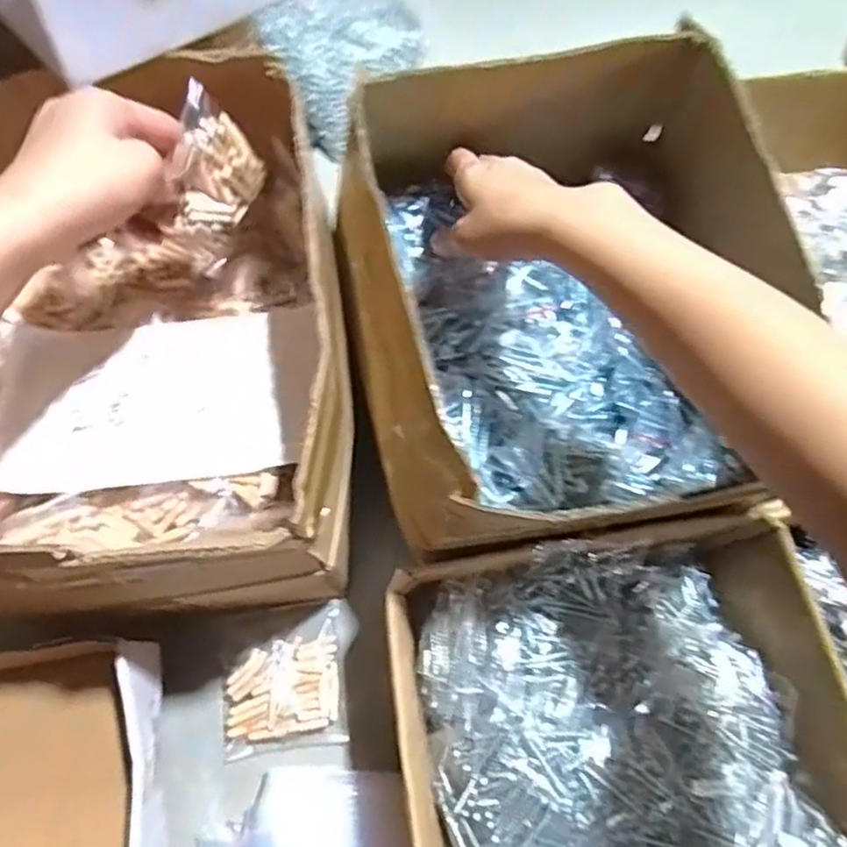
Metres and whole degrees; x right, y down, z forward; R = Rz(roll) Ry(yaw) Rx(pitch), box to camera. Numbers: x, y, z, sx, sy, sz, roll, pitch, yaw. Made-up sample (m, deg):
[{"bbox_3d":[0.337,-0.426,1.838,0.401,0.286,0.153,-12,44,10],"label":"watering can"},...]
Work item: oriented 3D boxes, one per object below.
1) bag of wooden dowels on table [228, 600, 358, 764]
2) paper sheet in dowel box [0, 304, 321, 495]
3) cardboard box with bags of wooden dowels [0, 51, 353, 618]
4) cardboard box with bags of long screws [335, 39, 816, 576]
[{"bbox_3d":[-0.101,0.194,0.519,0.091,0.021,0.104,0,72,-1],"label":"bag of wooden dowels on table"},{"bbox_3d":[-0.181,-0.020,0.472,0.215,0.025,0.122,-6,72,-3],"label":"paper sheet in dowel box"},{"bbox_3d":[-0.195,-0.048,0.441,0.273,0.165,0.311,-7,72,-4],"label":"cardboard box with bags of wooden dowels"},{"bbox_3d":[0.092,-0.081,0.483,0.252,0.184,0.318,-7,72,-4],"label":"cardboard box with bags of long screws"}]

